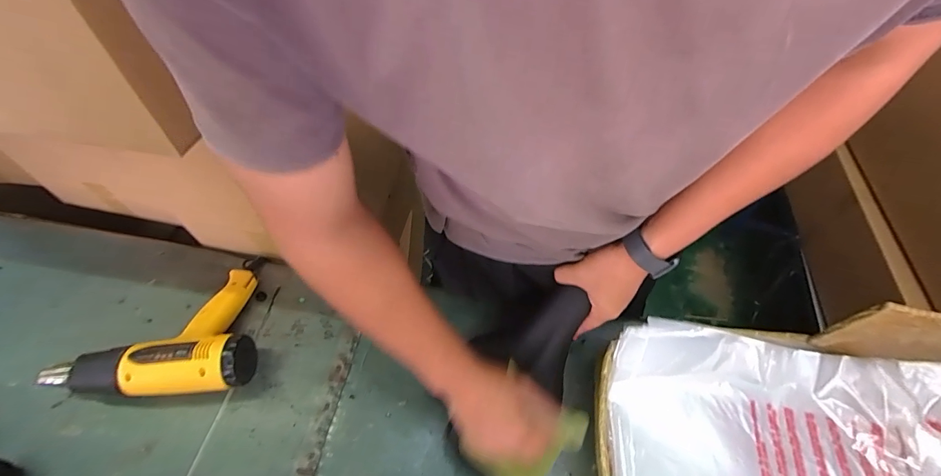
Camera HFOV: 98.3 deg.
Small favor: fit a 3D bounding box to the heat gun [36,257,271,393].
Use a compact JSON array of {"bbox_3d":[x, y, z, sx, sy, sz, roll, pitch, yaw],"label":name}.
[{"bbox_3d":[-0.460,0.122,0.626,0.271,0.073,0.236,-3,54,-3],"label":"heat gun"}]

